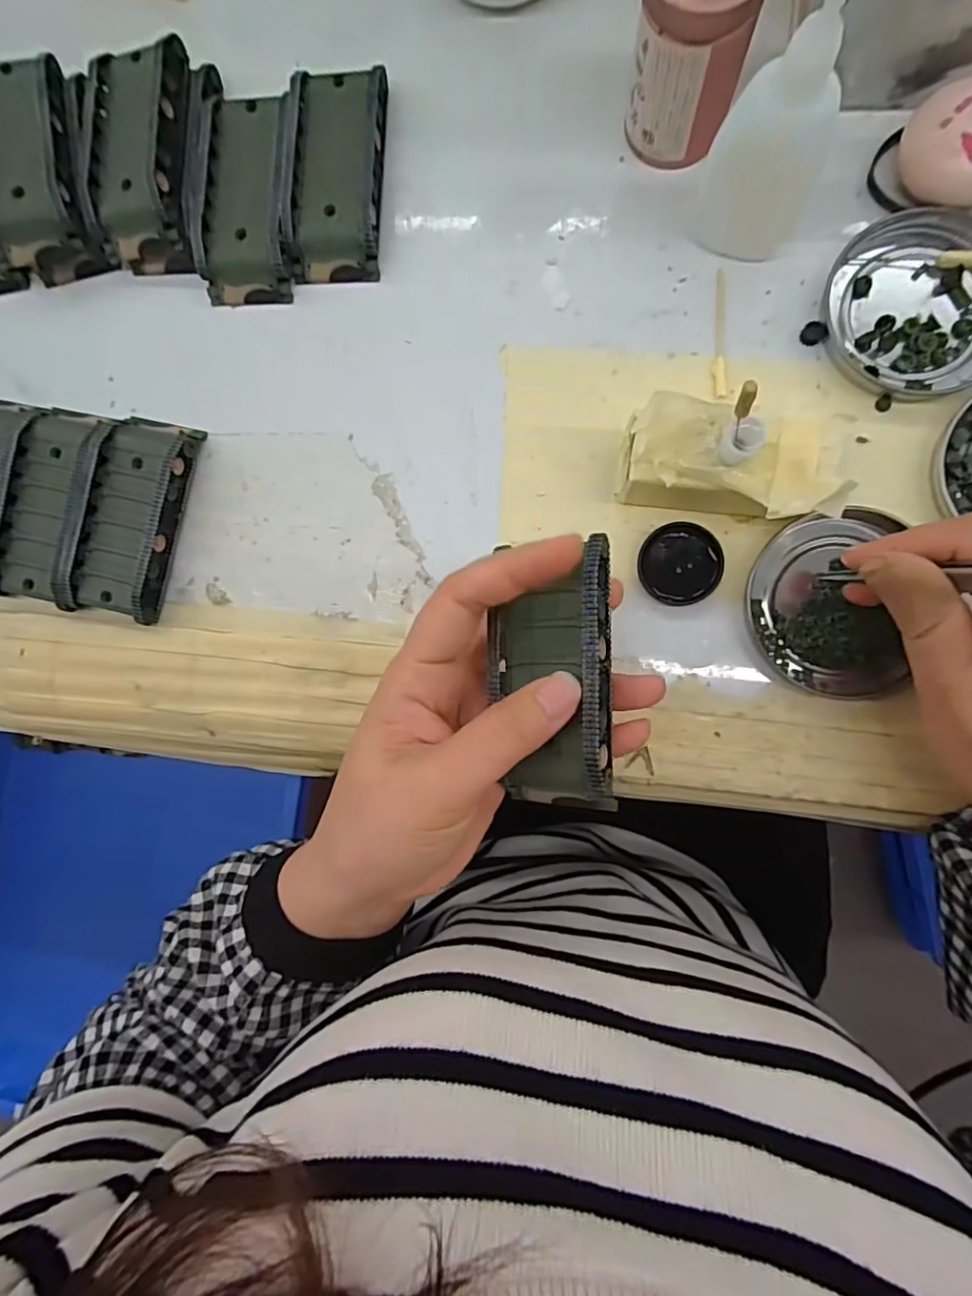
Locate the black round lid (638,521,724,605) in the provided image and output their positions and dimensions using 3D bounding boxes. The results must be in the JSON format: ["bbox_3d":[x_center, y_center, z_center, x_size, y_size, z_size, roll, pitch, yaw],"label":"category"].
[{"bbox_3d":[0.086,-0.037,0.251,0.035,0.007,0.035,0,88,6],"label":"black round lid"}]

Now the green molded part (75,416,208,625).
[{"bbox_3d":[-0.170,-0.065,0.274,0.038,0.022,0.096,15,89,7],"label":"green molded part"}]

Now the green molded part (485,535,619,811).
[{"bbox_3d":[0.026,0.011,0.206,0.041,0.023,0.096,-4,90,42],"label":"green molded part"}]

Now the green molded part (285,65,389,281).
[{"bbox_3d":[-0.071,-0.228,0.271,0.042,0.020,0.093,2,88,6],"label":"green molded part"}]

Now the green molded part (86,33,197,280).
[{"bbox_3d":[-0.166,-0.240,0.277,0.049,0.030,0.097,-2,88,6],"label":"green molded part"}]

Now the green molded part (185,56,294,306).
[{"bbox_3d":[-0.116,-0.227,0.276,0.049,0.022,0.110,1,88,6],"label":"green molded part"}]

